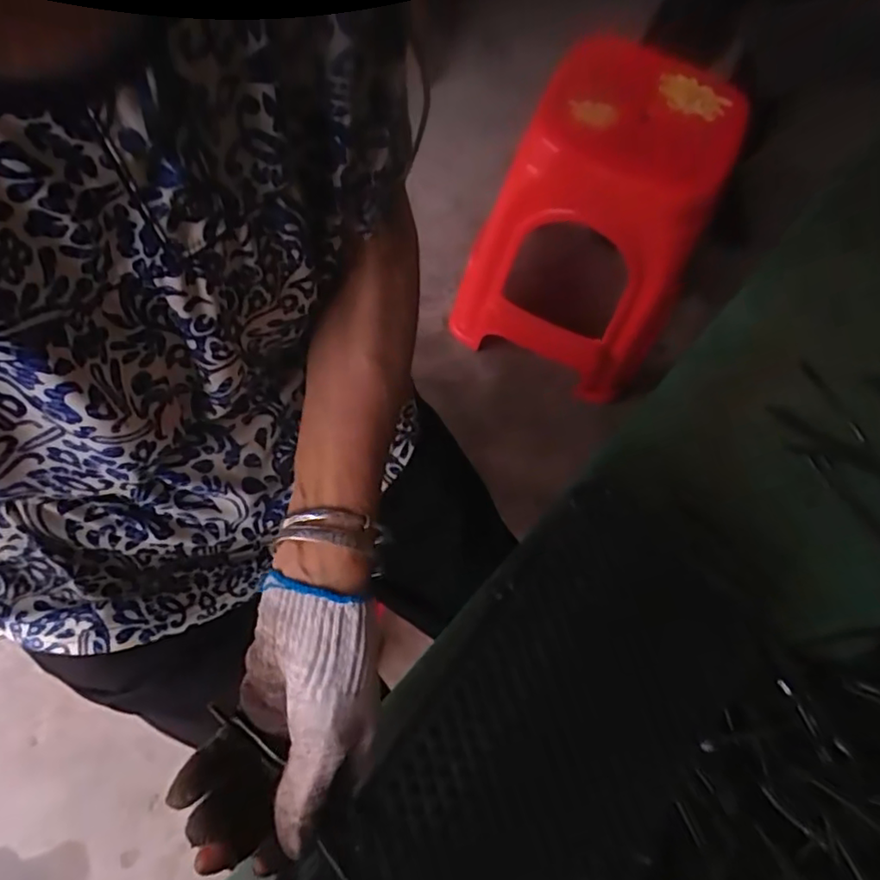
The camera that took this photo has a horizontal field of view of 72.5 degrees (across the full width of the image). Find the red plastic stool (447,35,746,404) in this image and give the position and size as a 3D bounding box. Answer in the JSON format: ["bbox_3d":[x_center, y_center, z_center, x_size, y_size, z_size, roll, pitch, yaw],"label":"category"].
[{"bbox_3d":[0.277,-0.360,1.022,0.330,0.381,0.375,29,69,6],"label":"red plastic stool"}]

